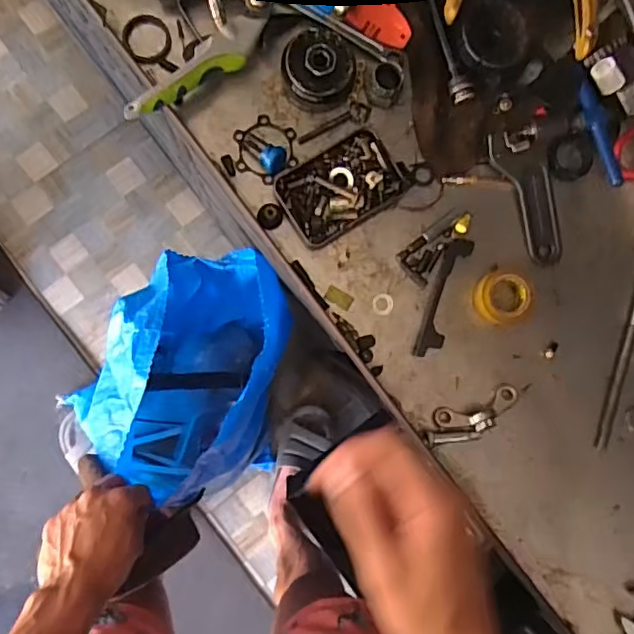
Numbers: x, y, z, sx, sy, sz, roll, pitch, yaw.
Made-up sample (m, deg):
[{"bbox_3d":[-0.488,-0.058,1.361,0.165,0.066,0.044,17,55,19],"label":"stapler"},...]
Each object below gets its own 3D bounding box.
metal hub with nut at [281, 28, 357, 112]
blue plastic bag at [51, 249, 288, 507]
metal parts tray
[{"bbox_3d":[0.002,-0.179,0.423,0.051,0.030,0.047,0,87,-5],"label":"metal hub with nut"},{"bbox_3d":[-0.182,0.073,0.874,0.221,0.422,0.304,16,86,-4],"label":"blue plastic bag"},{"bbox_3d":[0.016,-0.096,0.429,0.086,0.018,0.059,-33,90,-6],"label":"metal parts tray"}]

